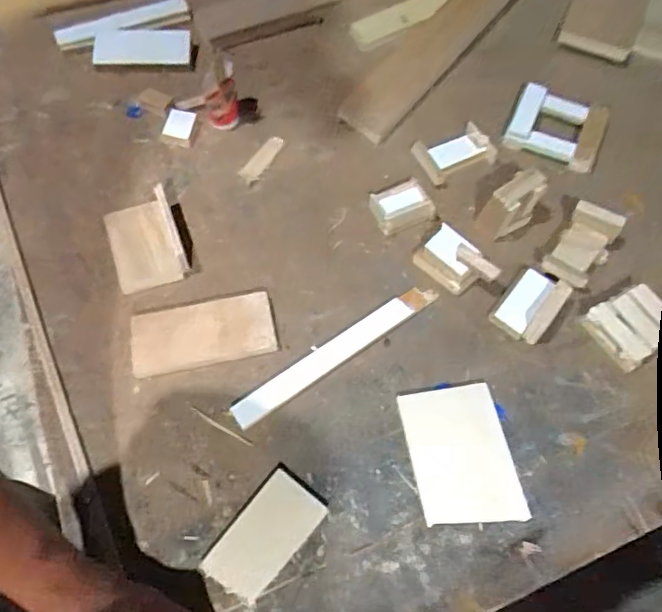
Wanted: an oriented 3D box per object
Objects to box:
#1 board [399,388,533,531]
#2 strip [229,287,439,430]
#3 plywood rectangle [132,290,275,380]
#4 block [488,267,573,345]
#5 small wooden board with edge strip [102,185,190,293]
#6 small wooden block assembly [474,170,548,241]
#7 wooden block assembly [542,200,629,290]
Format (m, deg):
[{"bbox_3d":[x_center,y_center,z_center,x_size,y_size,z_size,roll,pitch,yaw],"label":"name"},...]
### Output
[{"bbox_3d":[0.131,0.150,0.570,0.097,0.009,0.137,-8,62,-6],"label":"board"},{"bbox_3d":[0.007,0.049,0.624,0.261,0.008,0.029,-32,67,-17],"label":"strip"},{"bbox_3d":[-0.142,0.032,0.623,0.155,0.012,0.072,-8,62,-6],"label":"plywood rectangle"},{"bbox_3d":[0.225,-0.002,0.637,0.059,0.030,0.081,35,66,17],"label":"block"},{"bbox_3d":[-0.221,-0.075,0.666,0.078,0.031,0.110,-18,63,-11],"label":"small wooden board with edge strip"},{"bbox_3d":[0.215,-0.120,0.674,0.068,0.073,0.034,-36,68,-19],"label":"small wooden block assembly"},{"bbox_3d":[0.297,-0.070,0.666,0.058,0.035,0.105,33,65,15],"label":"wooden block assembly"}]

